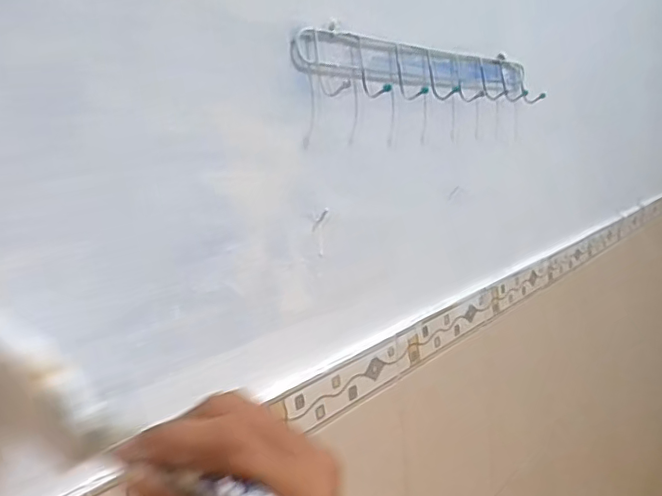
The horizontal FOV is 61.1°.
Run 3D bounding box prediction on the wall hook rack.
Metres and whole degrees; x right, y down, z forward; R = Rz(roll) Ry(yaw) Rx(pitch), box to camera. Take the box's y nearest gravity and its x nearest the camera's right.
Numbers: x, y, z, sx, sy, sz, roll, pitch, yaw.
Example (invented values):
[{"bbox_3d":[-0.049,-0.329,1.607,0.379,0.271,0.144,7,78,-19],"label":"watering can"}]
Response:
[{"bbox_3d":[0.125,-0.187,0.600,0.037,0.055,0.437,6,14,42],"label":"wall hook rack"}]

